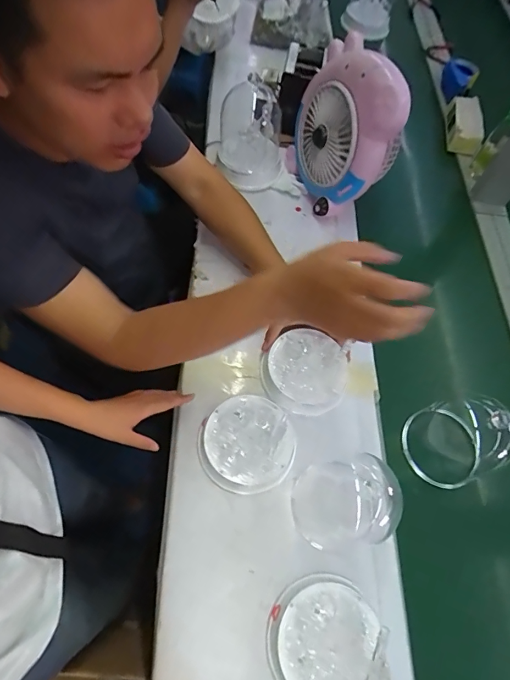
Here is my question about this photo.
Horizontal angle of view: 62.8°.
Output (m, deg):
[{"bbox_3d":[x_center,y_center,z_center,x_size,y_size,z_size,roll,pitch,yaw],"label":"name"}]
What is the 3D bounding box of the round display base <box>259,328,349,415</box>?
[{"bbox_3d":[0.084,0.056,0.702,0.139,0.055,0.133,3,62,-6],"label":"round display base"}]

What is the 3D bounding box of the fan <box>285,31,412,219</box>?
[{"bbox_3d":[0.170,-0.422,0.832,0.122,0.276,0.278,-10,64,-13],"label":"fan"}]

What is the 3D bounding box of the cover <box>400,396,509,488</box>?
[{"bbox_3d":[0.313,0.142,0.628,0.113,0.194,0.123,-28,69,-20],"label":"cover"}]

